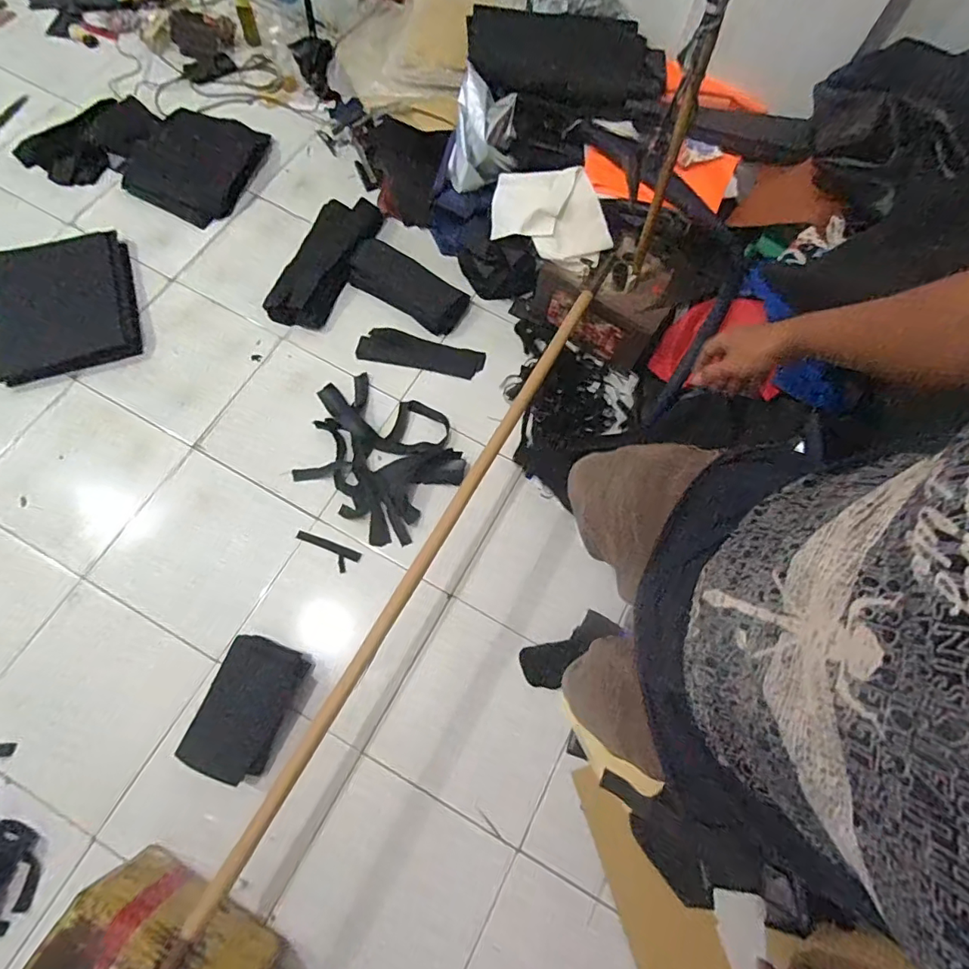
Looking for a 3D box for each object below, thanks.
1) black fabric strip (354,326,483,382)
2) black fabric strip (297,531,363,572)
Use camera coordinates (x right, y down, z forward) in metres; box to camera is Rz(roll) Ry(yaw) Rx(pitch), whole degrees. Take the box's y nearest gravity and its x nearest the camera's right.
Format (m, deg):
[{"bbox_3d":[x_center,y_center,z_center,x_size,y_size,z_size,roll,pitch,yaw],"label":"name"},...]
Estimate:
[{"bbox_3d":[-0.185,-0.390,1.491,0.363,0.010,0.113,11,70,-5],"label":"black fabric strip"},{"bbox_3d":[-0.403,0.172,1.281,0.169,0.007,0.060,22,75,0],"label":"black fabric strip"}]

